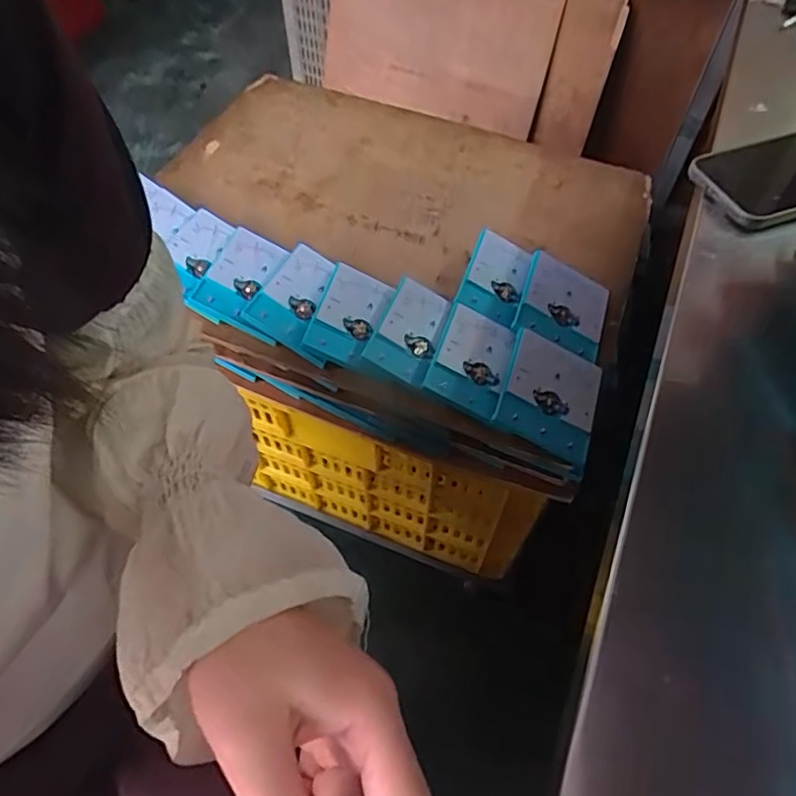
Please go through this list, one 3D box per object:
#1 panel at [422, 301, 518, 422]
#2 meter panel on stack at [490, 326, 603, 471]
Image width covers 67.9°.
[{"bbox_3d":[0.076,-0.041,0.591,0.072,0.015,0.115,25,59,-3],"label":"panel"},{"bbox_3d":[0.148,-0.004,0.578,0.096,0.017,0.115,24,63,-6],"label":"meter panel on stack"}]

